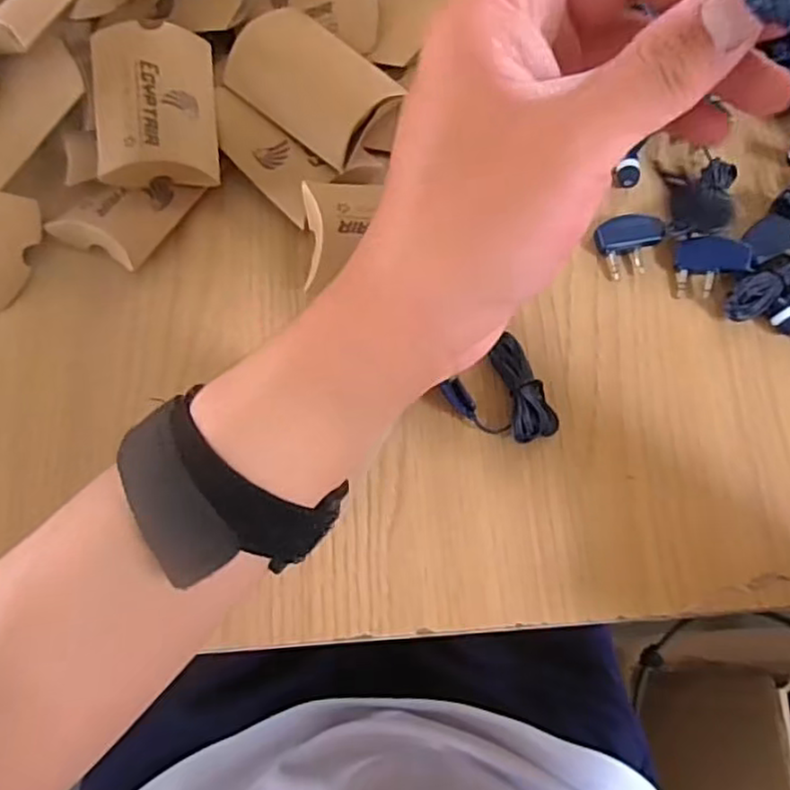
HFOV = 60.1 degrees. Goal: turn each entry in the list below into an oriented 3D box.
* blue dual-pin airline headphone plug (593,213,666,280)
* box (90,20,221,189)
[{"bbox_3d":[0.125,-0.078,0.357,0.036,0.007,0.031,-10,73,-5],"label":"blue dual-pin airline headphone plug"},{"bbox_3d":[-0.121,-0.146,0.344,0.056,0.025,0.083,-6,73,-4],"label":"box"}]

